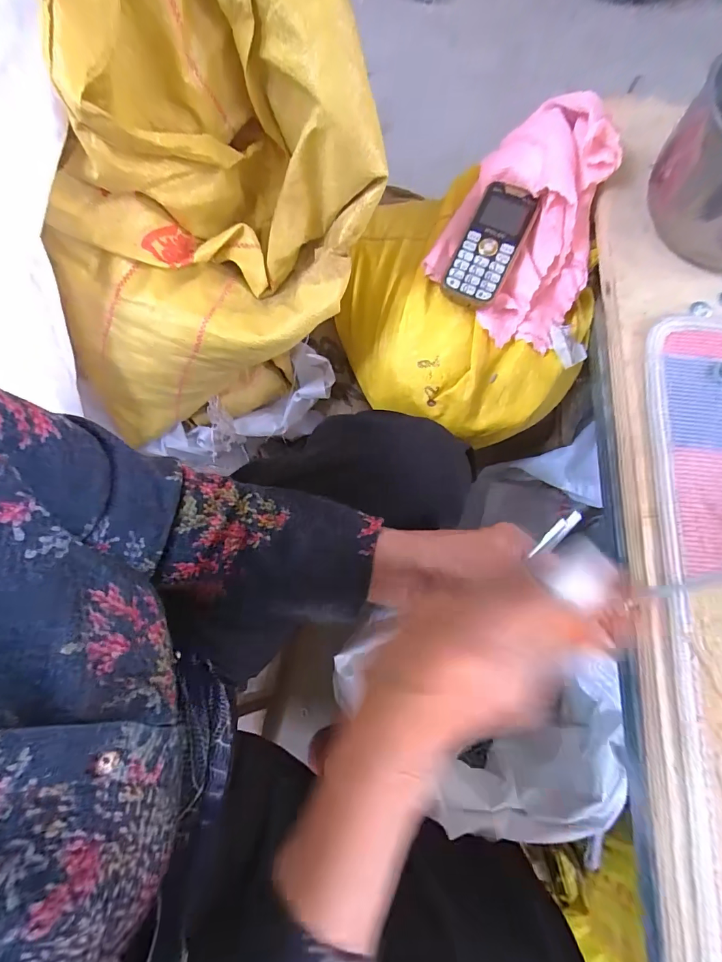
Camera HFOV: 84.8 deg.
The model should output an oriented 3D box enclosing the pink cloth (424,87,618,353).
[{"bbox_3d":[0.184,-0.280,0.410,0.154,0.106,0.236,29,76,6],"label":"pink cloth"}]

